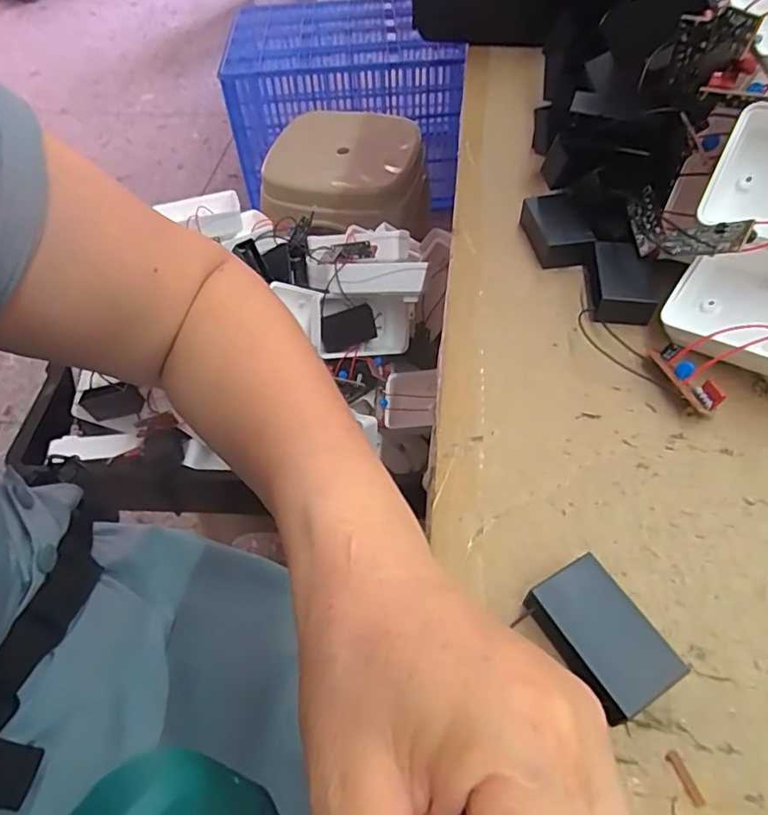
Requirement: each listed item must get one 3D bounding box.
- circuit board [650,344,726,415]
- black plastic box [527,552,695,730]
[{"bbox_3d":[0.143,-0.015,0.266,0.014,0.015,0.041,-15,54,-9],"label":"circuit board"},{"bbox_3d":[0.076,0.081,0.197,0.030,0.017,0.047,-27,57,-17],"label":"black plastic box"}]

